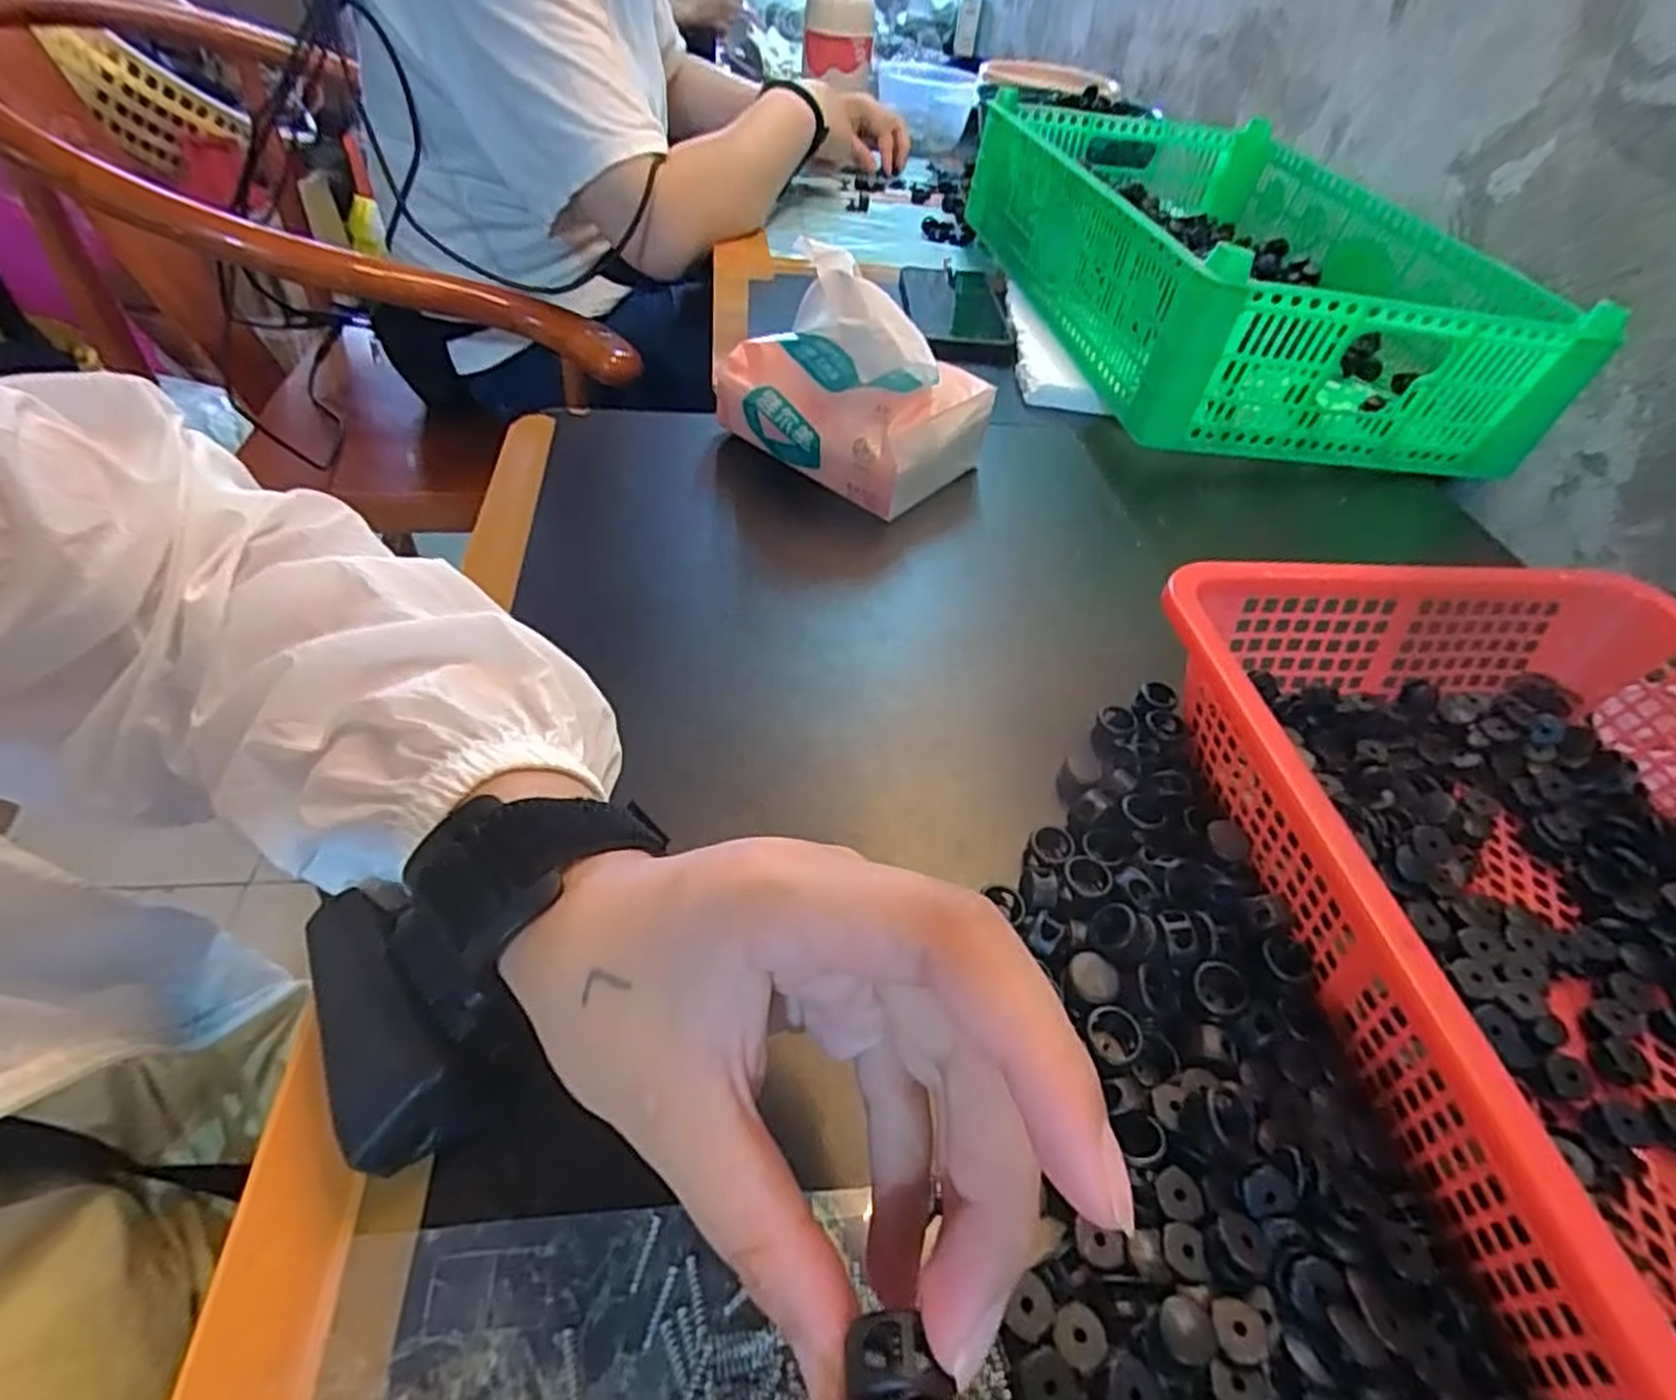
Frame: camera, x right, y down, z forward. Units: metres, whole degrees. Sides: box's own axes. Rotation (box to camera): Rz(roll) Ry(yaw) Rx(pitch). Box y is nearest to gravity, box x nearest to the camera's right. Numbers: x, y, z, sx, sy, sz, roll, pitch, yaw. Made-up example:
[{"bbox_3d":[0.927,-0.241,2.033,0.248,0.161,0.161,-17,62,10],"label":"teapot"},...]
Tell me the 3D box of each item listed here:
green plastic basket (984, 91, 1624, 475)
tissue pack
[{"bbox_3d":[0.308,-0.364,0.651,0.293,0.106,0.480,-2,47,-10],"label":"green plastic basket"},{"bbox_3d":[0.008,-0.187,0.447,0.140,0.097,0.092,33,51,23],"label":"tissue pack"}]

